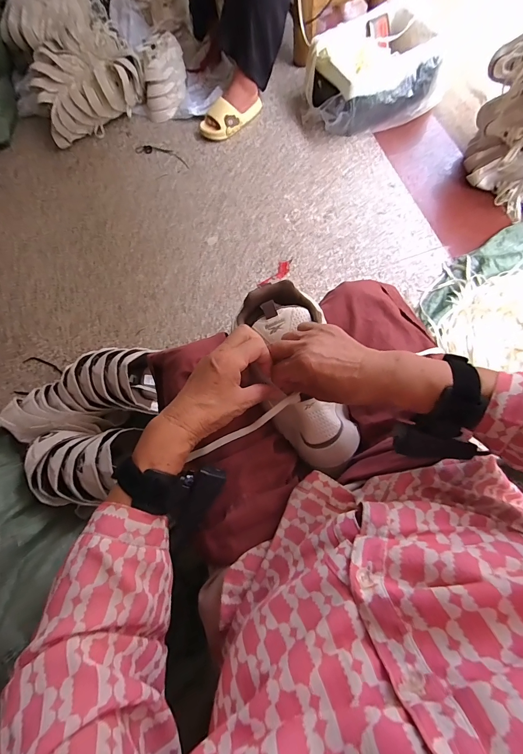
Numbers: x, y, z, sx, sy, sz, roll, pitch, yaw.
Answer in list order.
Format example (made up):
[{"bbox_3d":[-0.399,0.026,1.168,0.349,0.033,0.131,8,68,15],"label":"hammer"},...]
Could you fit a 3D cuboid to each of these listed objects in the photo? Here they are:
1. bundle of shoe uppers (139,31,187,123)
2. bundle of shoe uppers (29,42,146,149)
[{"bbox_3d":[-0.353,-1.083,1.178,0.150,0.124,0.226,-4,72,3],"label":"bundle of shoe uppers"},{"bbox_3d":[-0.618,-1.049,1.176,0.377,0.141,0.279,-24,71,-2],"label":"bundle of shoe uppers"}]

